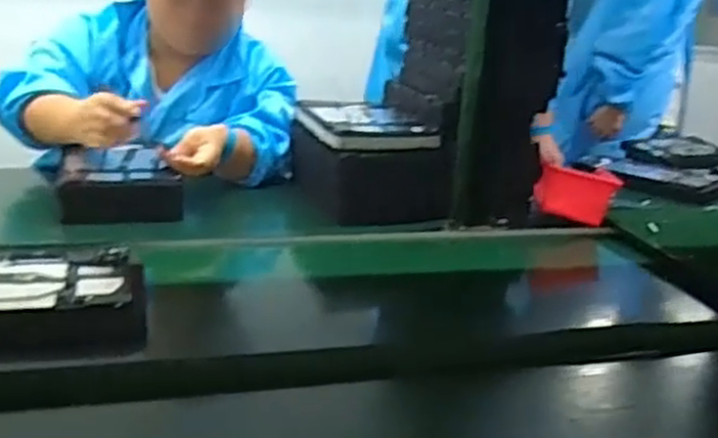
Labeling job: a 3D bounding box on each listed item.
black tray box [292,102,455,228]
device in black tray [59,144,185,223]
[{"bbox_3d":[0.014,-0.093,1.168,0.181,0.133,0.246,-2,17,-16],"label":"black tray box"},{"bbox_3d":[-0.349,-0.051,1.089,0.168,0.068,0.213,-4,18,-22],"label":"device in black tray"}]

